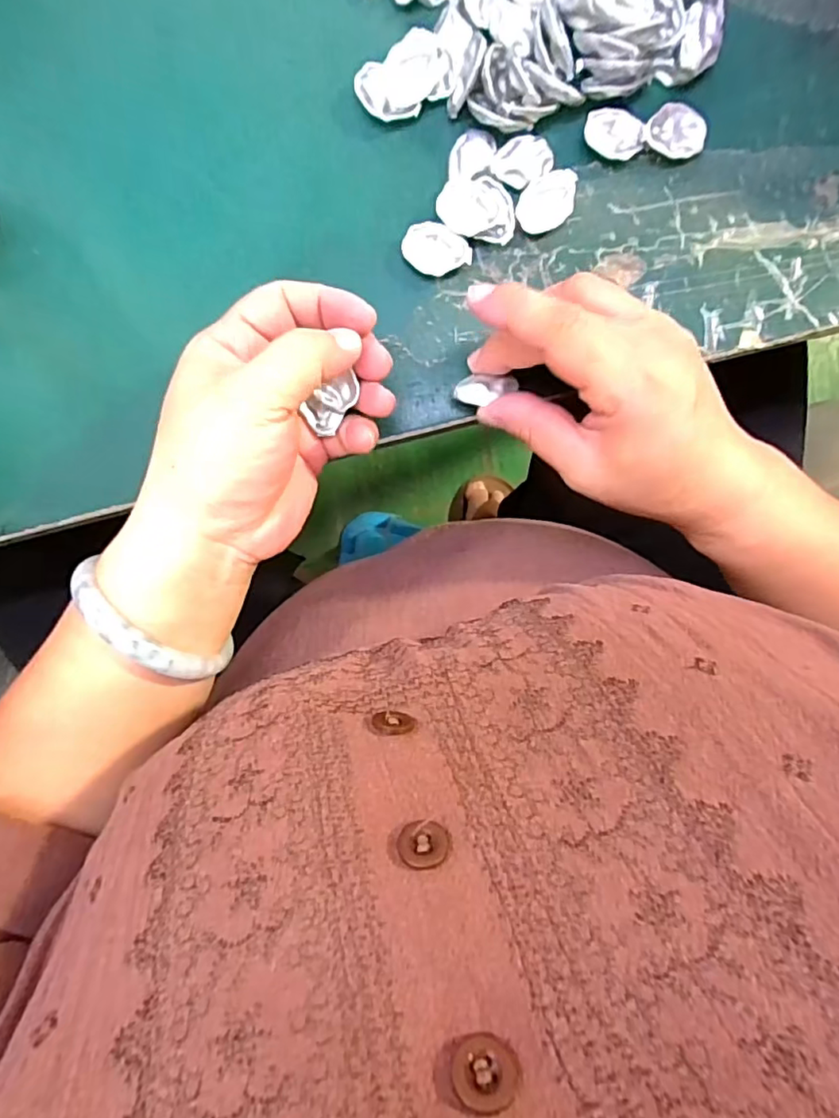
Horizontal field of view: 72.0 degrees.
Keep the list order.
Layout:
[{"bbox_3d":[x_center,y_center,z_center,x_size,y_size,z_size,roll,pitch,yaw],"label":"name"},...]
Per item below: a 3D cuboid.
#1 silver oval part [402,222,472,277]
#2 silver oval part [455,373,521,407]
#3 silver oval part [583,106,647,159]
[{"bbox_3d":[0.007,-0.139,0.263,0.031,0.008,0.019,24,93,0],"label":"silver oval part"},{"bbox_3d":[0.030,-0.077,0.258,0.028,0.005,0.013,-13,92,0],"label":"silver oval part"},{"bbox_3d":[0.087,-0.189,0.258,0.027,0.007,0.018,24,93,0],"label":"silver oval part"}]

